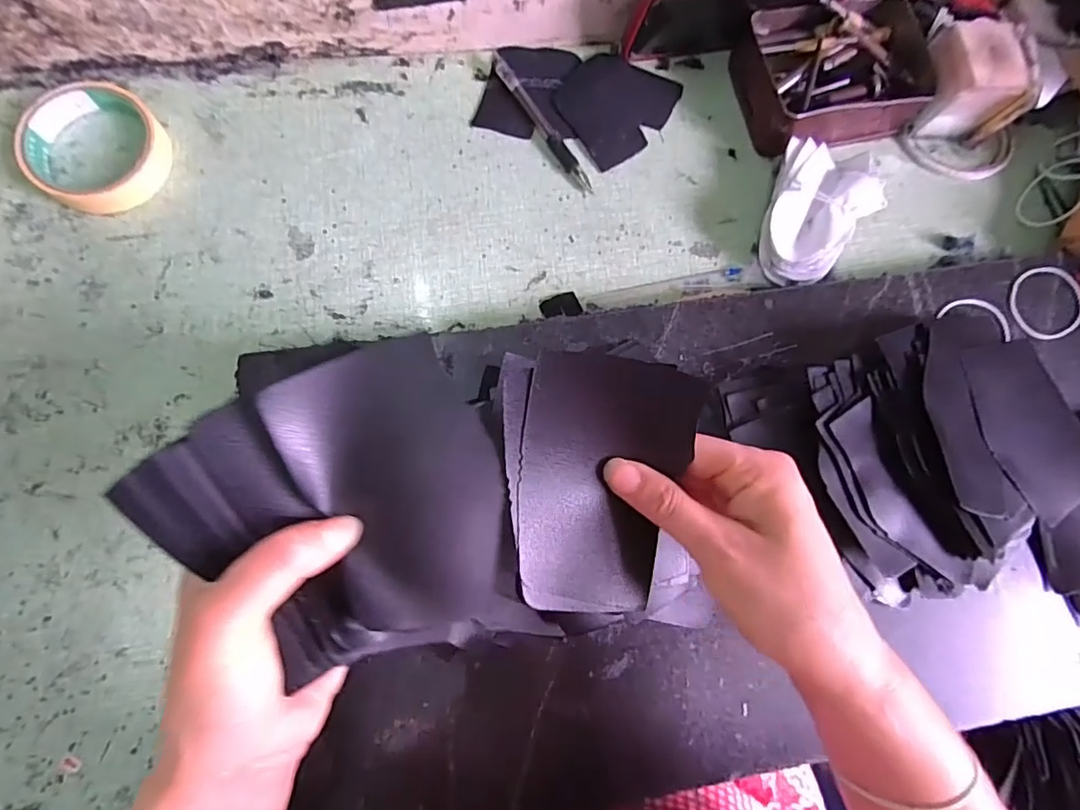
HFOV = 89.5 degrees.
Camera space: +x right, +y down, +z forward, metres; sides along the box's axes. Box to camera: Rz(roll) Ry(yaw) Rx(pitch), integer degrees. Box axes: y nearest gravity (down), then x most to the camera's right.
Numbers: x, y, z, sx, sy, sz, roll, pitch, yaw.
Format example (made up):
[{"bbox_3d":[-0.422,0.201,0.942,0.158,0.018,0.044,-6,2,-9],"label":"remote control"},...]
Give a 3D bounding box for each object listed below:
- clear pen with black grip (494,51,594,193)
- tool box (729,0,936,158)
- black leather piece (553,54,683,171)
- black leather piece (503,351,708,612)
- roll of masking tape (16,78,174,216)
[{"bbox_3d":[0.001,-0.213,0.409,0.012,0.014,0.125,-34,83,-10],"label":"clear pen with black grip"},{"bbox_3d":[0.224,-0.255,0.414,0.140,0.044,0.106,-15,80,-7],"label":"tool box"},{"bbox_3d":[0.056,-0.234,0.423,0.078,0.004,0.096,40,76,2],"label":"black leather piece"},{"bbox_3d":[0.021,0.034,0.231,0.080,0.013,0.108,5,101,-13],"label":"black leather piece"},{"bbox_3d":[-0.305,-0.179,0.372,0.084,0.022,0.095,-40,84,-10],"label":"roll of masking tape"}]

